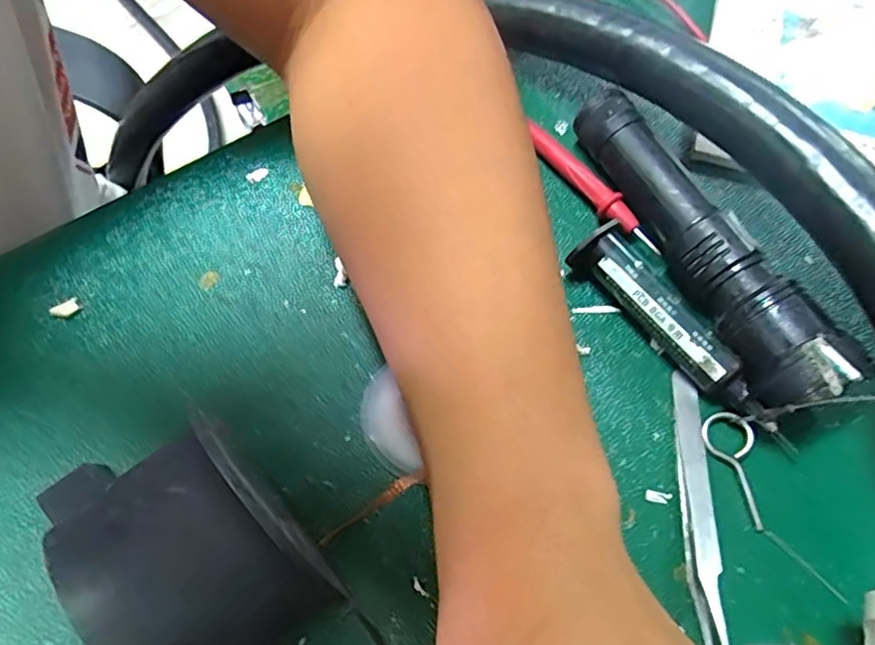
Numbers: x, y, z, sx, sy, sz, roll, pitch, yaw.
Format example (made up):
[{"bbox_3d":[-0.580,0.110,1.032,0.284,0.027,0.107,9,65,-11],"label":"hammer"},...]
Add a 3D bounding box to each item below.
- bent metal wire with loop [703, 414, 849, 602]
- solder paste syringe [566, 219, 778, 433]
[{"bbox_3d":[0.123,0.069,0.223,0.017,0.004,0.074,-22,71,-3],"label":"bent metal wire with loop"},{"bbox_3d":[0.095,0.002,0.243,0.014,0.025,0.099,-36,71,-19],"label":"solder paste syringe"}]

